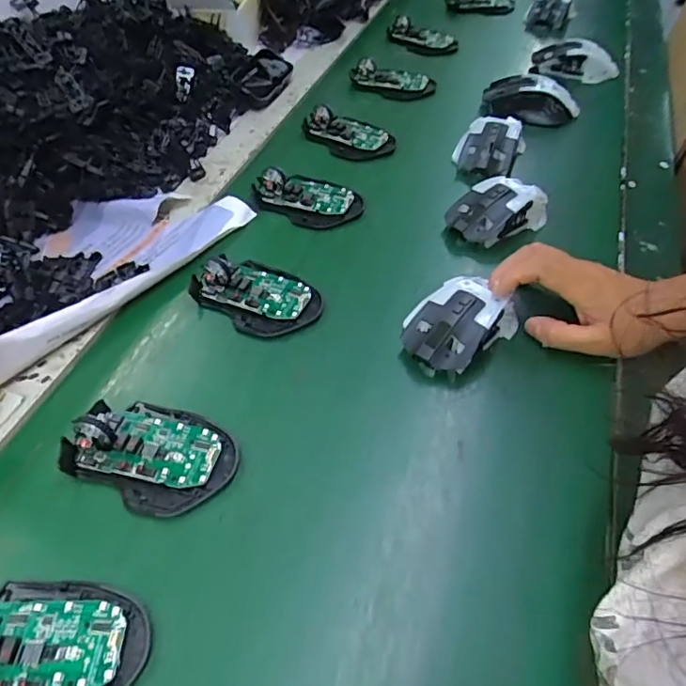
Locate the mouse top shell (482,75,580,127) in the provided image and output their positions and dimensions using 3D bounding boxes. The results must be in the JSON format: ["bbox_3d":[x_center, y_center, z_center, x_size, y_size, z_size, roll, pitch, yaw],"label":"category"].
[{"bbox_3d":[0.241,-0.309,0.695,0.118,0.043,0.069,14,50,10],"label":"mouse top shell"}]

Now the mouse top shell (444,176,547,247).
[{"bbox_3d":[0.152,-0.129,0.531,0.099,0.041,0.053,-28,52,-16],"label":"mouse top shell"}]

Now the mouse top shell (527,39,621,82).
[{"bbox_3d":[0.336,-0.404,0.781,0.122,0.050,0.054,6,51,12],"label":"mouse top shell"}]

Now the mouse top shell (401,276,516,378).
[{"bbox_3d":[0.094,-0.020,0.426,0.103,0.037,0.061,-33,58,-27],"label":"mouse top shell"}]

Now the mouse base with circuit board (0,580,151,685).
[{"bbox_3d":[-0.161,0.157,0.281,0.108,0.028,0.071,8,49,5],"label":"mouse base with circuit board"}]

